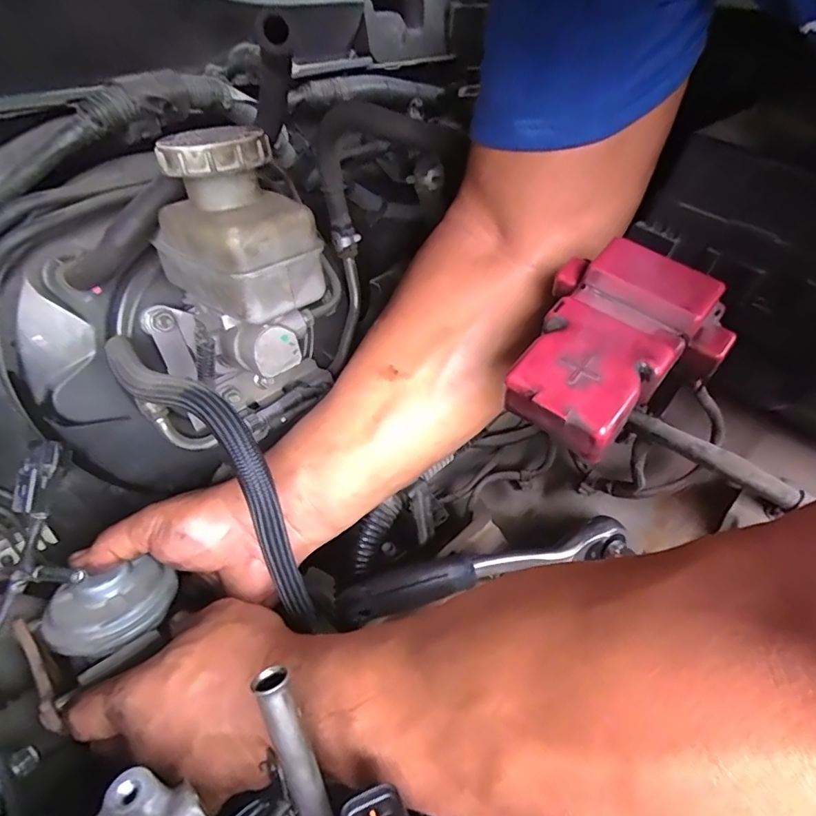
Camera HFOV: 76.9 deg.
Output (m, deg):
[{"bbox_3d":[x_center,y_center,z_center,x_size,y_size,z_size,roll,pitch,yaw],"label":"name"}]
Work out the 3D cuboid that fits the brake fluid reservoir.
[{"bbox_3d":[-0.096,-0.102,0.281,0.061,0.084,0.088,-34,43,-32],"label":"brake fluid reservoir"}]

